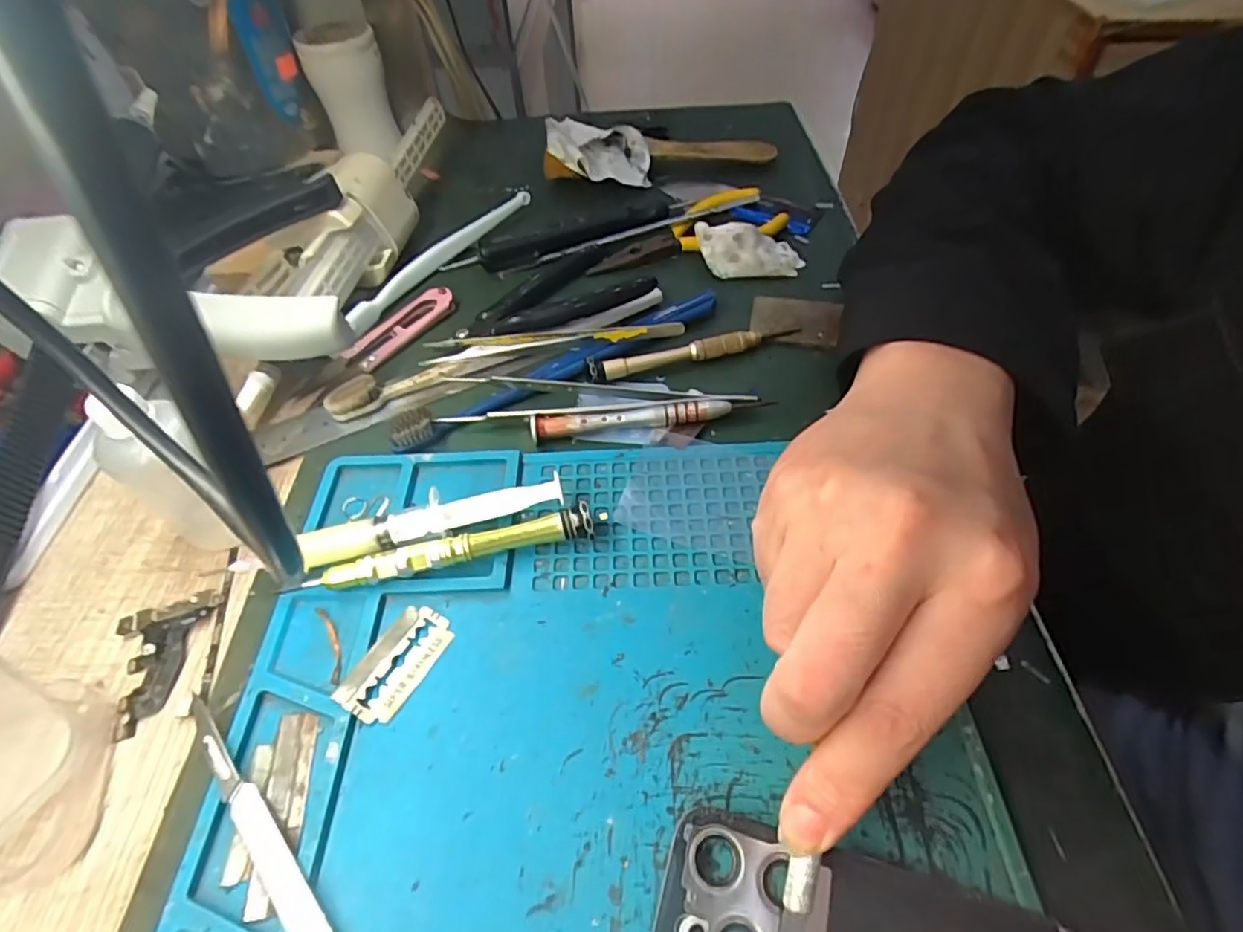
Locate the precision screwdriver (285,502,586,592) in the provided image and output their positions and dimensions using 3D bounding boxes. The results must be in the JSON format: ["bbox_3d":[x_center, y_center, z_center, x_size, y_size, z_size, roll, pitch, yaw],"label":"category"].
[{"bbox_3d":[-0.068,0.033,0.236,0.115,0.017,0.016,-10,53,-7],"label":"precision screwdriver"}]

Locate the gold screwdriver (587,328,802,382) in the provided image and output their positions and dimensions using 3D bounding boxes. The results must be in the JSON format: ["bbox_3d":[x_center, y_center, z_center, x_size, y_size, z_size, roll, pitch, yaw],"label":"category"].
[{"bbox_3d":[0.037,-0.059,0.304,0.113,0.013,0.008,-16,54,-11],"label":"gold screwdriver"}]

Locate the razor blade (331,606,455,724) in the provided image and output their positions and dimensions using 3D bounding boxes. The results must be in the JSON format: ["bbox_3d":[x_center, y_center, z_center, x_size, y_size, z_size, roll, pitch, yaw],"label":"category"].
[{"bbox_3d":[-0.081,0.071,0.216,0.023,0.004,0.042,29,55,10],"label":"razor blade"}]

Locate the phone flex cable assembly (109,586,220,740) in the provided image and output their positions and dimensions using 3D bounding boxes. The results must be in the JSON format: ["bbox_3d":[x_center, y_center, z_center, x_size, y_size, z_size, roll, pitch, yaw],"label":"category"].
[{"bbox_3d":[-0.172,0.073,0.225,0.034,0.004,0.047,-17,54,-12],"label":"phone flex cable assembly"}]

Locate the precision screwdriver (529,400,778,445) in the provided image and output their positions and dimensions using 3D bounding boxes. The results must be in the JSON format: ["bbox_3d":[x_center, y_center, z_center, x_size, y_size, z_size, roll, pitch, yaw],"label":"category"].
[{"bbox_3d":[0.013,-0.024,0.281,0.110,0.010,0.012,-6,53,-3],"label":"precision screwdriver"}]

